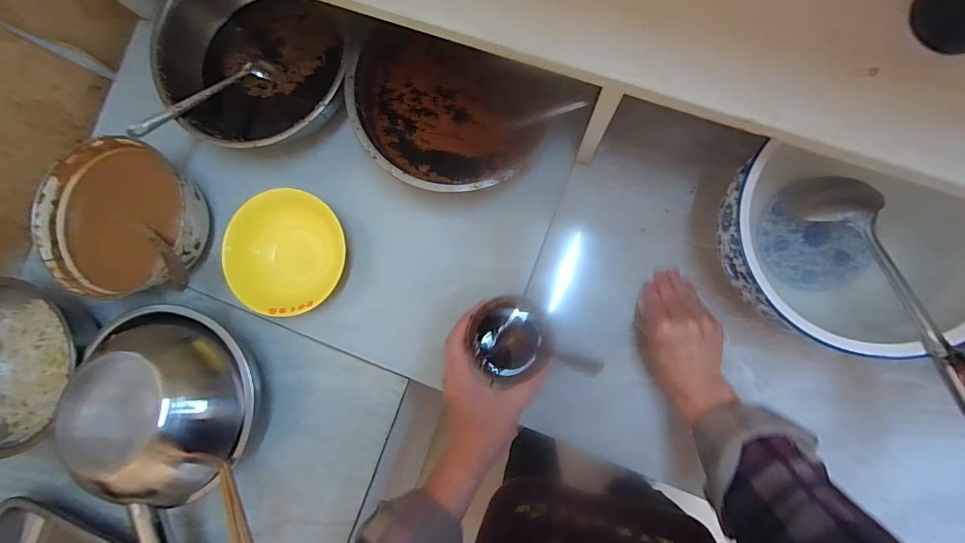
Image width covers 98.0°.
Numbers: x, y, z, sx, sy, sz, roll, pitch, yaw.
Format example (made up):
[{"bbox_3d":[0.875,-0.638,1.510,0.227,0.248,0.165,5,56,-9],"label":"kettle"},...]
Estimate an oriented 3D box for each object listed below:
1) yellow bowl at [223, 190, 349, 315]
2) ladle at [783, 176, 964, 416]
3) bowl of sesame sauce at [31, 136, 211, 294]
[{"bbox_3d":[-0.253,-0.023,0.562,0.150,0.068,0.157,0,86,6],"label":"yellow bowl"},{"bbox_3d":[0.417,0.039,0.413,0.075,0.051,0.336,-14,63,5],"label":"ladle"},{"bbox_3d":[-0.471,-0.070,0.559,0.194,0.074,0.192,0,86,6],"label":"bowl of sesame sauce"}]

